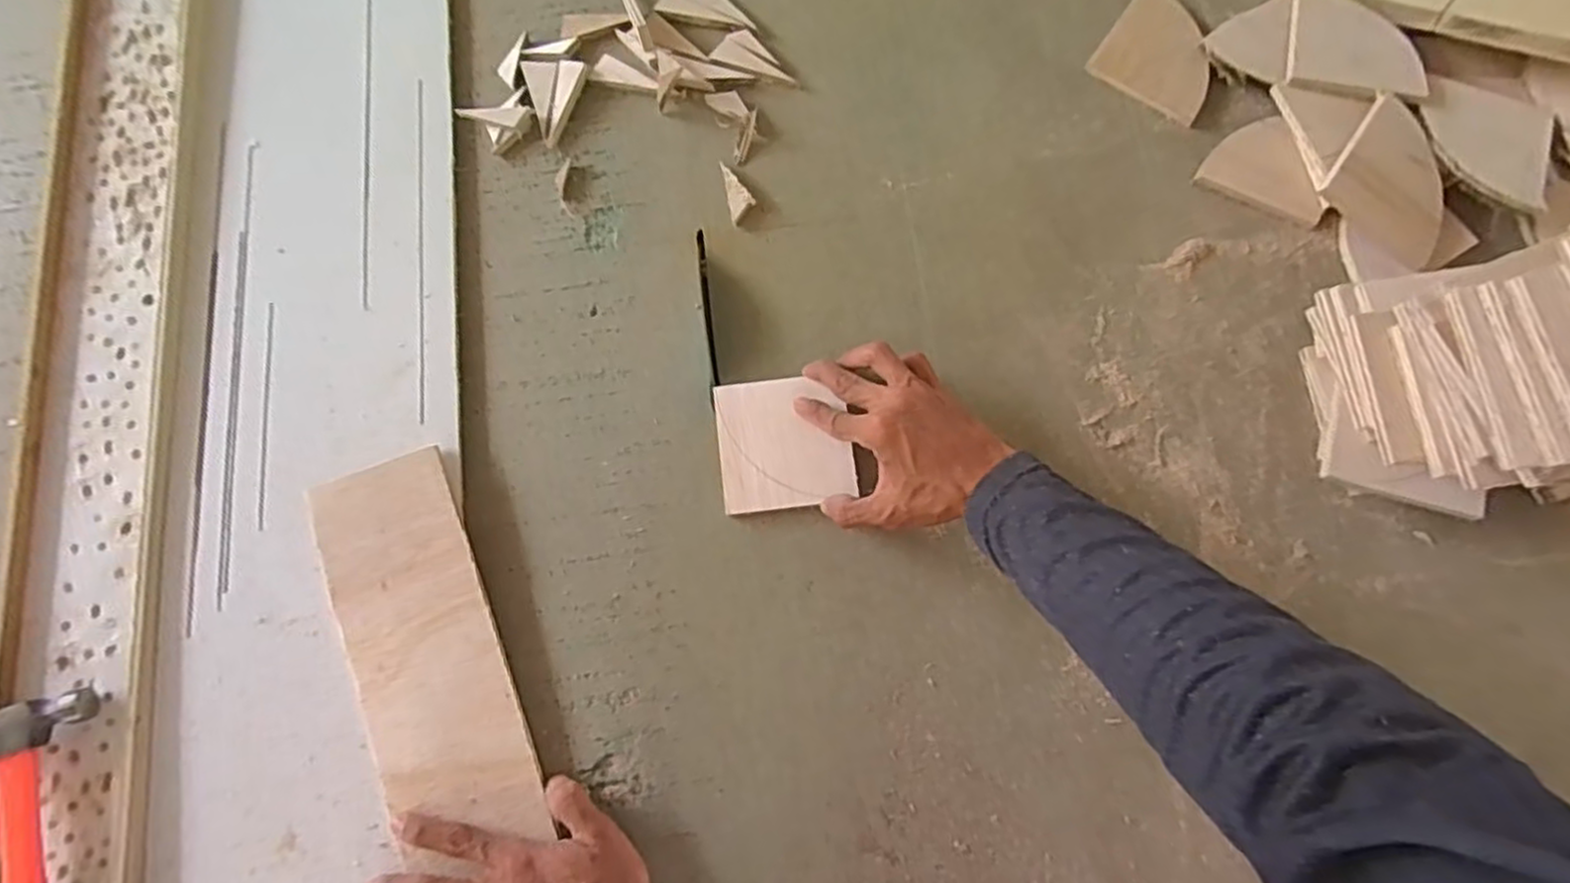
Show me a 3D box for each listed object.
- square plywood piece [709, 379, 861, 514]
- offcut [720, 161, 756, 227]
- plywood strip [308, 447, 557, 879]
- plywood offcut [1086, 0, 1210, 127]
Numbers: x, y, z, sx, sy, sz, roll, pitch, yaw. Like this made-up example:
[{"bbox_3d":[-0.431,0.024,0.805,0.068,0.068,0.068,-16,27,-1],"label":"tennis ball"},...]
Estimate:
[{"bbox_3d":[-0.001,0.000,0.562,0.097,0.005,0.099,-8,78,-1],"label":"square plywood piece"},{"bbox_3d":[-0.039,-0.211,0.622,0.021,0.013,0.055,-11,78,-2],"label":"offcut"},{"bbox_3d":[-0.235,0.210,0.515,0.104,0.014,0.408,-19,79,-4],"label":"plywood strip"},{"bbox_3d":[0.323,-0.332,0.628,0.096,0.014,0.100,32,80,7],"label":"plywood offcut"}]

